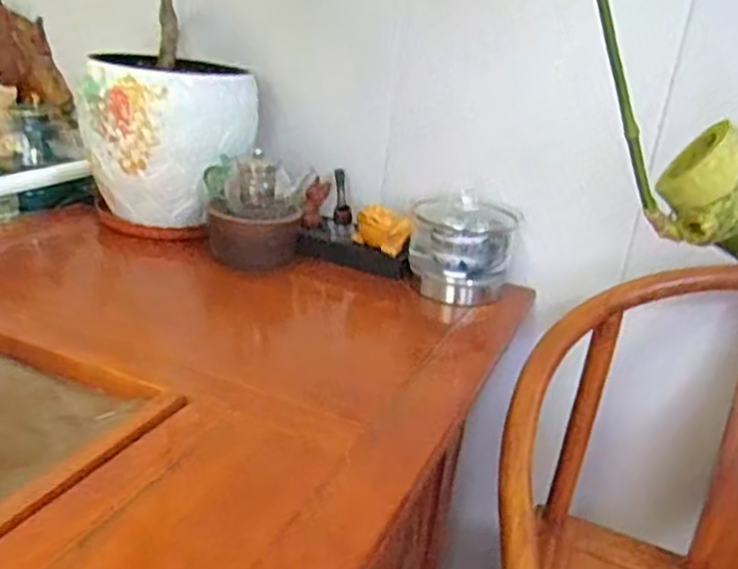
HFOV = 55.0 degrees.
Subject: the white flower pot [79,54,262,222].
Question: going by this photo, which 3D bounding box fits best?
[{"bbox_3d":[-0.319,-0.241,1.163,0.264,0.228,0.270,6,22,-3],"label":"white flower pot"}]

